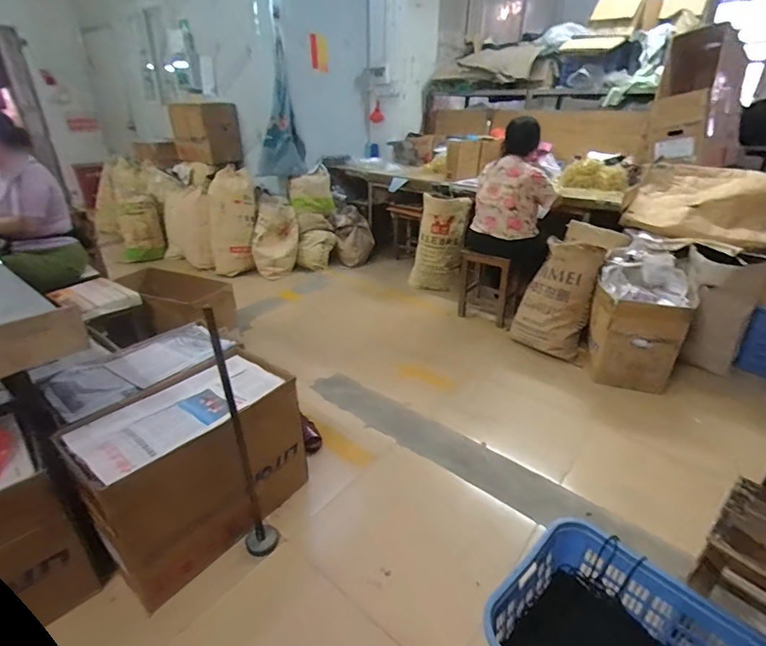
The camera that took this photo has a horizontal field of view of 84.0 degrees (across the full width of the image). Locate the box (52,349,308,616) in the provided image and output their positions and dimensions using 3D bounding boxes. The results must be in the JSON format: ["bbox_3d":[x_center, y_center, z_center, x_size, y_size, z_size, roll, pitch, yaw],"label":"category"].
[{"bbox_3d":[-0.567,0.441,1.334,0.328,0.456,0.615,19,33,33],"label":"box"}]

